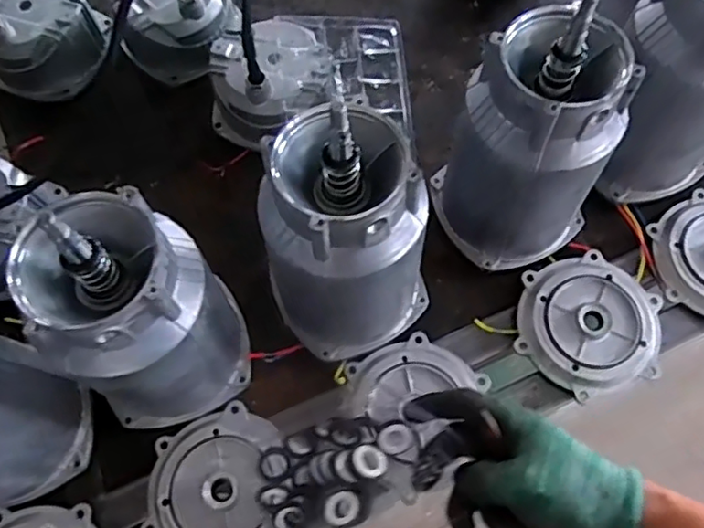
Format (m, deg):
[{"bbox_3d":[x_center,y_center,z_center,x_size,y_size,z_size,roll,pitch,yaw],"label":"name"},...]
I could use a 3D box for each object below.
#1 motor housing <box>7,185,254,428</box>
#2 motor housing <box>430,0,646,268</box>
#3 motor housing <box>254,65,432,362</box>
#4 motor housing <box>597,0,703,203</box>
[{"bbox_3d":[-0.146,0.042,0.444,0.102,0.222,0.110,0,68,0],"label":"motor housing"},{"bbox_3d":[0.152,-0.093,0.499,0.123,0.225,0.108,-21,69,-8],"label":"motor housing"},{"bbox_3d":[-0.001,-0.013,0.465,0.130,0.218,0.112,-24,70,-9],"label":"motor housing"},{"bbox_3d":[0.291,-0.156,0.519,0.124,0.230,0.113,0,69,1],"label":"motor housing"}]

